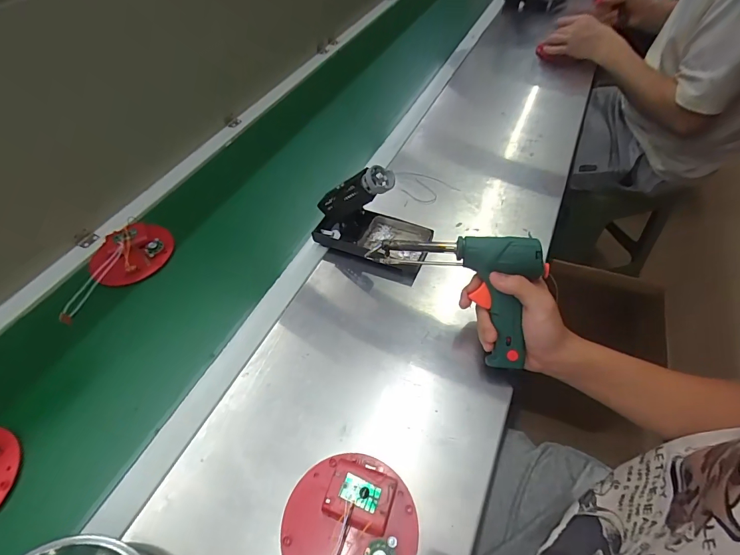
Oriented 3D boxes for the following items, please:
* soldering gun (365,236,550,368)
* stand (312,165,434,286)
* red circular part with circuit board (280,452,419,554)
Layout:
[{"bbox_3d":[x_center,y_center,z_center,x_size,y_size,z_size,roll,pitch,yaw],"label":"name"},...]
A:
[{"bbox_3d":[0.115,-0.007,0.429,0.206,0.042,0.127,42,104,8],"label":"soldering gun"},{"bbox_3d":[-0.001,-0.084,0.526,0.157,0.133,0.085,19,56,19],"label":"stand"},{"bbox_3d":[-0.019,0.223,0.343,0.118,0.024,0.118,-3,51,3],"label":"red circular part with circuit board"}]

